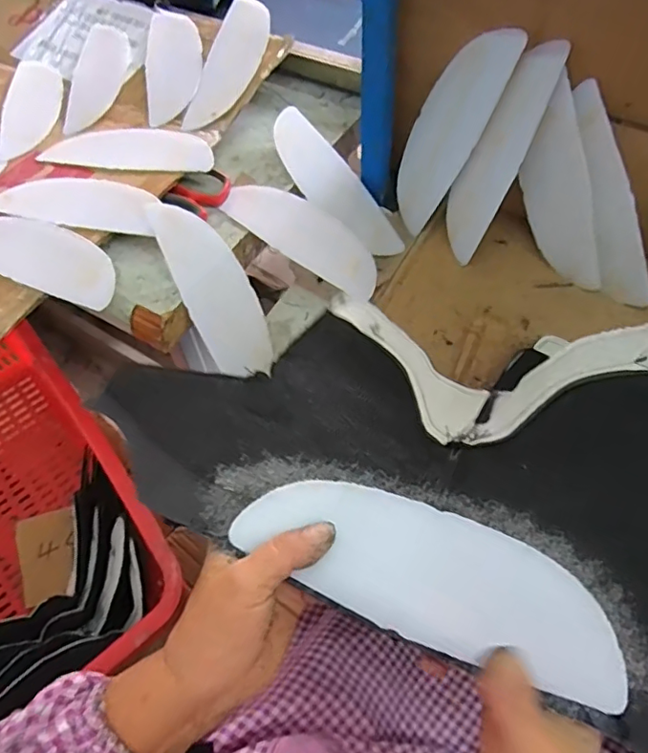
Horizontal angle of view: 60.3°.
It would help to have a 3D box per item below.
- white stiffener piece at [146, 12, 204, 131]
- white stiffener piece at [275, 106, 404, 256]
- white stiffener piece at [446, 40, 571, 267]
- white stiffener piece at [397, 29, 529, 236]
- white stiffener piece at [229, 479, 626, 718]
[{"bbox_3d":[-0.188,-0.393,0.699,0.073,0.005,0.212,-13,64,4],"label":"white stiffener piece"},{"bbox_3d":[0.011,-0.217,0.634,0.067,0.012,0.206,-38,87,-18],"label":"white stiffener piece"},{"bbox_3d":[0.170,-0.218,0.552,0.055,0.205,0.013,38,37,23],"label":"white stiffener piece"},{"bbox_3d":[0.124,-0.250,0.572,0.066,0.204,0.008,39,41,14],"label":"white stiffener piece"},{"bbox_3d":[0.052,0.102,0.299,0.194,0.032,0.066,17,61,25],"label":"white stiffener piece"}]

